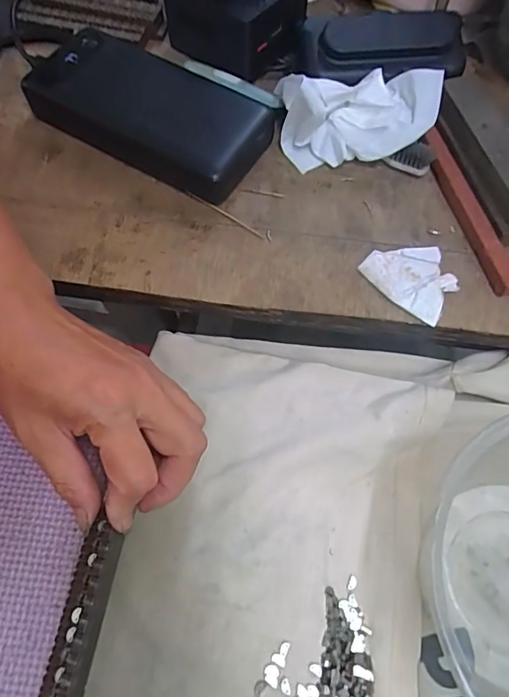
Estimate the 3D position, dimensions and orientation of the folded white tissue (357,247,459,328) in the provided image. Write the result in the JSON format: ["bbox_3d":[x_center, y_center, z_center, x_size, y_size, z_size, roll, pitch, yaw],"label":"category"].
[{"bbox_3d":[0.091,-0.043,0.279,0.052,0.009,0.042,34,71,13],"label":"folded white tissue"}]

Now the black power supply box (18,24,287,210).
[{"bbox_3d":[-0.070,-0.158,0.311,0.156,0.024,0.076,27,70,10],"label":"black power supply box"}]

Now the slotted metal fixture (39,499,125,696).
[{"bbox_3d":[-0.082,0.132,0.221,0.020,0.006,0.089,10,68,3],"label":"slotted metal fixture"}]

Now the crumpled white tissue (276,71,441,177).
[{"bbox_3d":[0.064,-0.149,0.303,0.095,0.045,0.052,1,66,1],"label":"crumpled white tissue"}]

